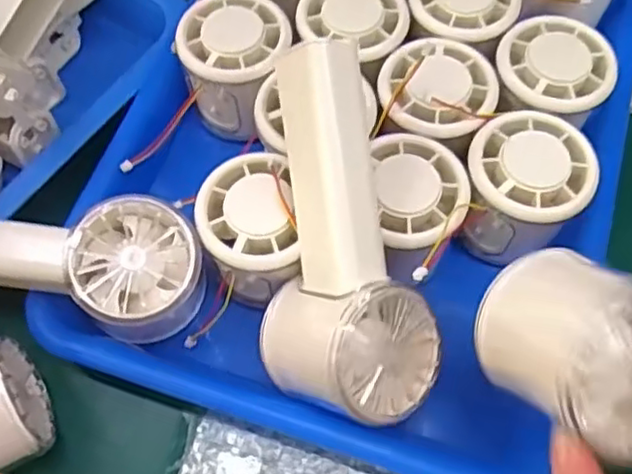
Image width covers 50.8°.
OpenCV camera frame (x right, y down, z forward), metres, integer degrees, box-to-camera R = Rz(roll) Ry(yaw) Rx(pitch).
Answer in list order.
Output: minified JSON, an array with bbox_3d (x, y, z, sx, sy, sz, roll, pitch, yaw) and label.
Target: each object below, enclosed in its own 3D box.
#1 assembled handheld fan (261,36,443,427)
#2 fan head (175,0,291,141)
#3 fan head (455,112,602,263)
[{"bbox_3d":[0.012,-0.001,0.268,0.073,0.048,0.151,-6,96,-3],"label":"assembled handheld fan"},{"bbox_3d":[-0.042,-0.090,0.354,0.053,0.053,0.060,0,65,0],"label":"fan head"},{"bbox_3d":[0.096,-0.022,0.316,0.054,0.044,0.059,0,65,0],"label":"fan head"}]

